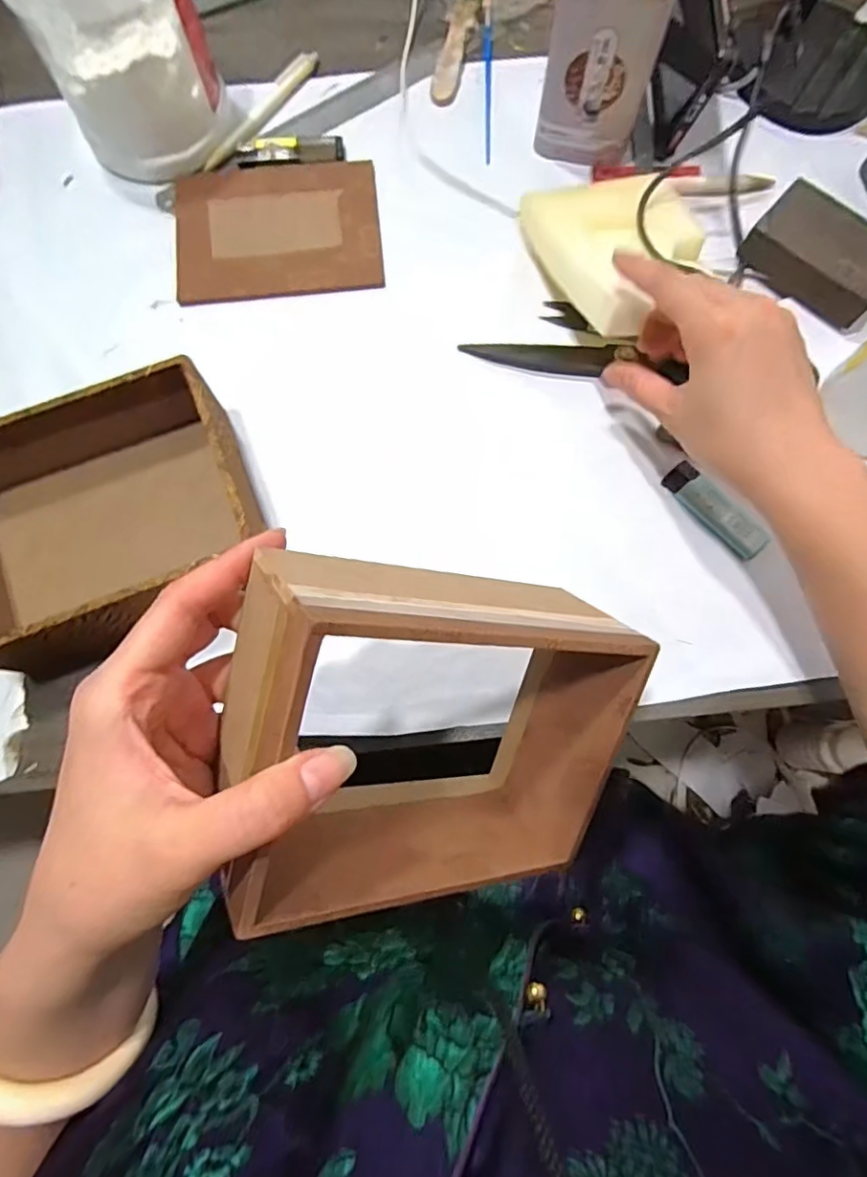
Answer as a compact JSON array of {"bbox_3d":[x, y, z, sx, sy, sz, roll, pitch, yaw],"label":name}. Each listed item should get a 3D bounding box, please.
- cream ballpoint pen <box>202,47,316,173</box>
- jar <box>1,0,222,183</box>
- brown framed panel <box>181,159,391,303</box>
[{"bbox_3d":[-0.139,-0.392,0.479,0.014,0.006,0.138,32,80,6],"label":"cream ballpoint pen"},{"bbox_3d":[-0.224,-0.398,0.413,0.105,0.136,0.123,-25,79,-5],"label":"jar"},{"bbox_3d":[-0.122,-0.283,0.465,0.157,0.007,0.120,-5,78,-1],"label":"brown framed panel"}]

